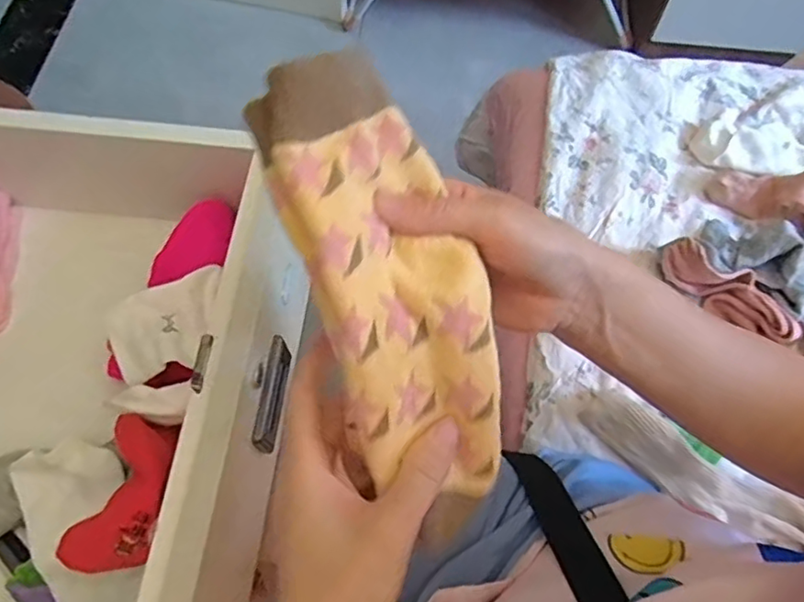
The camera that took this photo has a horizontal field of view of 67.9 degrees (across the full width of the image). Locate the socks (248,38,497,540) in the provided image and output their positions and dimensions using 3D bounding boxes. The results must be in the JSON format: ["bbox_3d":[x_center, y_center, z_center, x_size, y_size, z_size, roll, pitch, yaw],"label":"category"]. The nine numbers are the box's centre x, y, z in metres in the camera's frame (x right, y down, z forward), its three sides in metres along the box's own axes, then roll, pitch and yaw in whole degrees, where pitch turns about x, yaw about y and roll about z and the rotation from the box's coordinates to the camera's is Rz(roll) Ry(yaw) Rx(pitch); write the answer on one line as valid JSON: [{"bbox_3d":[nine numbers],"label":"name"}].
[{"bbox_3d":[0.000,0.001,0.273,0.077,0.033,0.219,-22,101,-10],"label":"socks"}]

